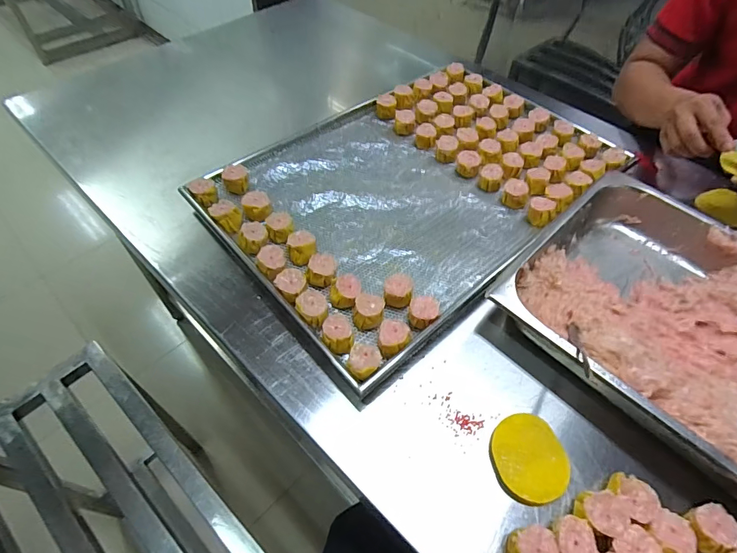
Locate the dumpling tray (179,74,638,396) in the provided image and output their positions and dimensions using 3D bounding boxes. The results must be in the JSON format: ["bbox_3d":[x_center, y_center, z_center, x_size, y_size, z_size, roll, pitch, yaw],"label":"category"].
[{"bbox_3d":[0.075,-0.151,0.647,0.592,0.038,0.403,-35,64,-25],"label":"dumpling tray"}]

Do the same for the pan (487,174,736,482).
[{"bbox_3d":[0.429,0.103,0.461,0.318,0.071,0.512,-37,64,-26],"label":"pan"}]

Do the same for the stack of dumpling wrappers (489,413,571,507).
[{"bbox_3d":[0.165,0.187,0.423,0.079,0.018,0.081,-18,58,-16],"label":"stack of dumpling wrappers"}]

